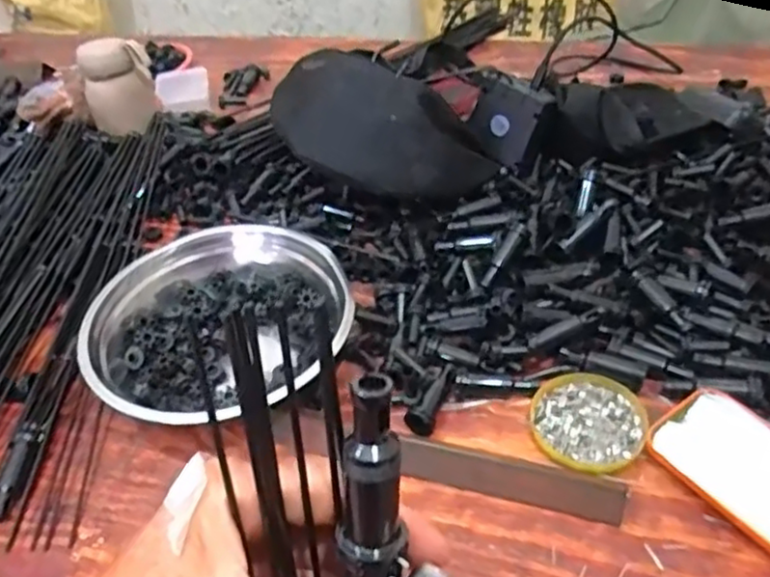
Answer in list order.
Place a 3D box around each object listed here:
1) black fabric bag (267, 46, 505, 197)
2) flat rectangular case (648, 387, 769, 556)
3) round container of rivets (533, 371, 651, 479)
[{"bbox_3d":[-0.004,-0.161,0.707,0.239,0.122,0.072,25,11,2],"label":"black fabric bag"},{"bbox_3d":[0.258,0.129,0.463,0.078,0.018,0.144,-27,46,-21],"label":"flat rectangular case"},{"bbox_3d":[0.155,0.100,0.523,0.083,0.009,0.083,-4,43,4],"label":"round container of rivets"}]

